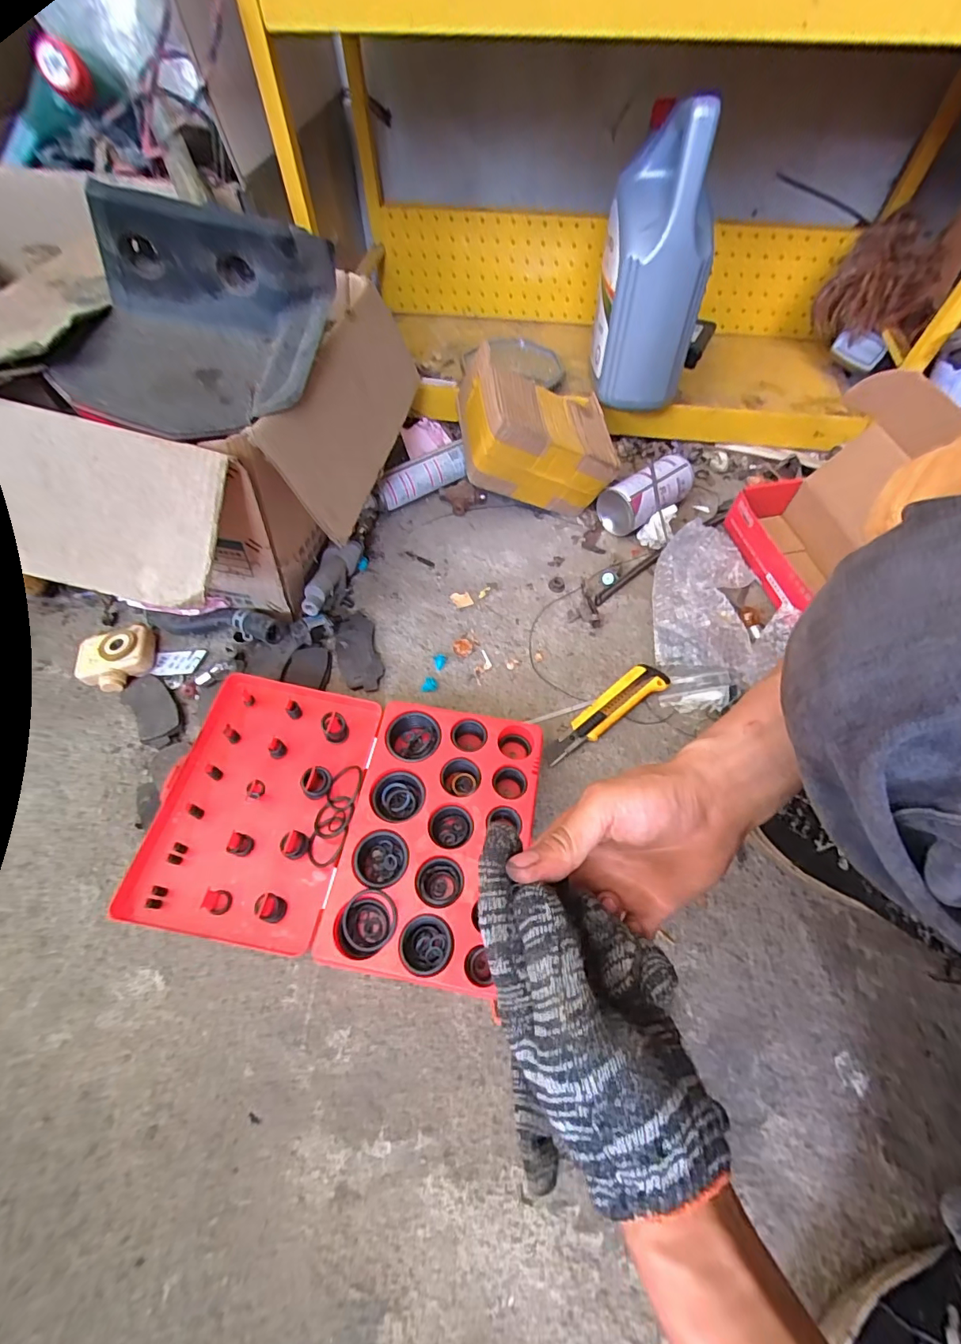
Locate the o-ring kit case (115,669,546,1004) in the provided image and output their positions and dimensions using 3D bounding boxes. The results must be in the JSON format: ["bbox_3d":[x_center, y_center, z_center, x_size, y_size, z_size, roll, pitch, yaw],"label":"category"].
[{"bbox_3d":[-0.121,0.132,0.456,0.332,0.049,0.240,9,59,4],"label":"o-ring kit case"}]

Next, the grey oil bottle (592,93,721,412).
[{"bbox_3d":[0.217,-0.514,0.626,0.111,0.289,0.149,-2,51,-3],"label":"grey oil bottle"}]

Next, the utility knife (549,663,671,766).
[{"bbox_3d":[0.134,0.042,0.532,0.161,0.020,0.040,-30,64,-19],"label":"utility knife"}]

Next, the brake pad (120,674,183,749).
[{"bbox_3d":[-0.354,0.039,0.525,0.043,0.016,0.099,-33,65,-20],"label":"brake pad"}]

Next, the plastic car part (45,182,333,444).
[{"bbox_3d":[-0.228,-0.285,0.382,0.152,0.105,0.188,12,57,7],"label":"plastic car part"}]

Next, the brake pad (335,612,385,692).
[{"bbox_3d":[-0.141,-0.023,0.562,0.045,0.016,0.103,-14,60,-11],"label":"brake pad"}]

